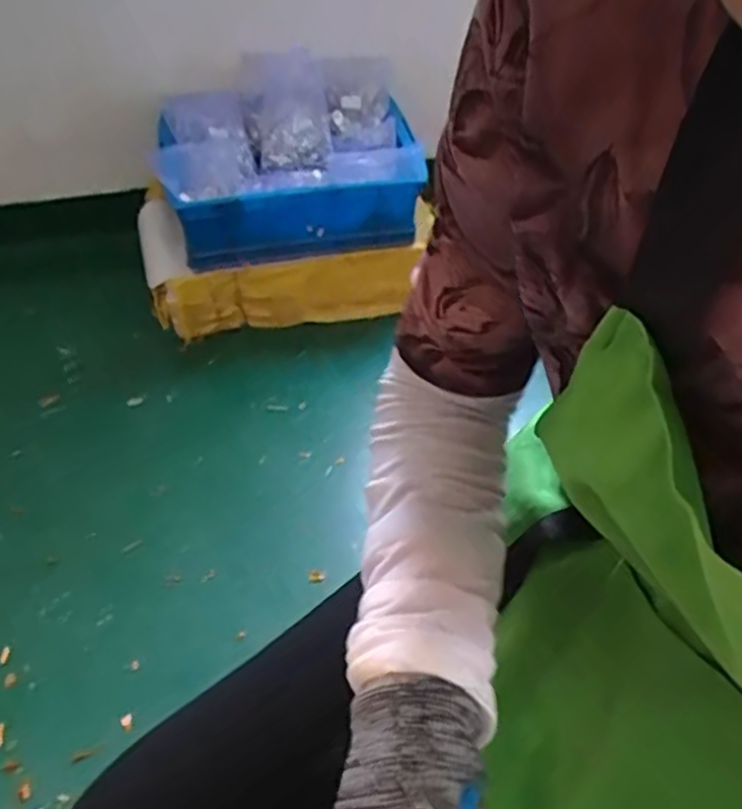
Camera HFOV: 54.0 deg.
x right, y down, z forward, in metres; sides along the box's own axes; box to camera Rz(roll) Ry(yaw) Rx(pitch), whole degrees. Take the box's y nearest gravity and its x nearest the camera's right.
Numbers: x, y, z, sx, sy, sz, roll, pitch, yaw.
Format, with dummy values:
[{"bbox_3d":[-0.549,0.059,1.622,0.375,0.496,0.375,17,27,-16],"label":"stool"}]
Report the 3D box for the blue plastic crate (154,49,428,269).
[{"bbox_3d":[-0.185,-0.561,1.633,0.537,0.240,0.417,-10,50,-11],"label":"blue plastic crate"}]

